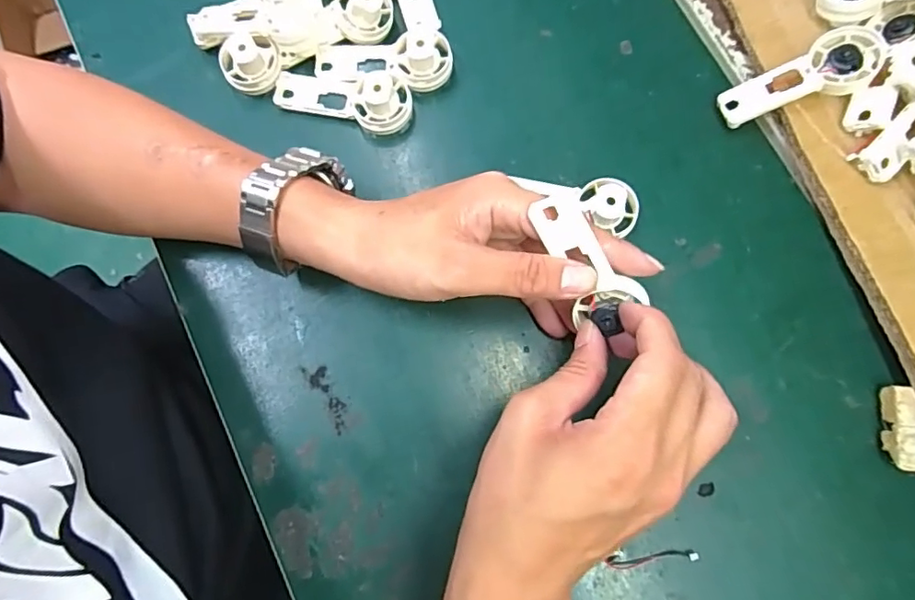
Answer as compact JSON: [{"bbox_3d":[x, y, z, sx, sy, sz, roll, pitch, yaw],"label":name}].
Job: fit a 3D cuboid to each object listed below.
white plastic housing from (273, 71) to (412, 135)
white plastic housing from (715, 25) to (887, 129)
[{"bbox_3d":[-0.078,-0.136,0.375,0.094,0.032,0.039,6,78,3],"label":"white plastic housing"},{"bbox_3d":[0.218,-0.140,0.352,0.097,0.012,0.039,-22,78,14],"label":"white plastic housing"}]

